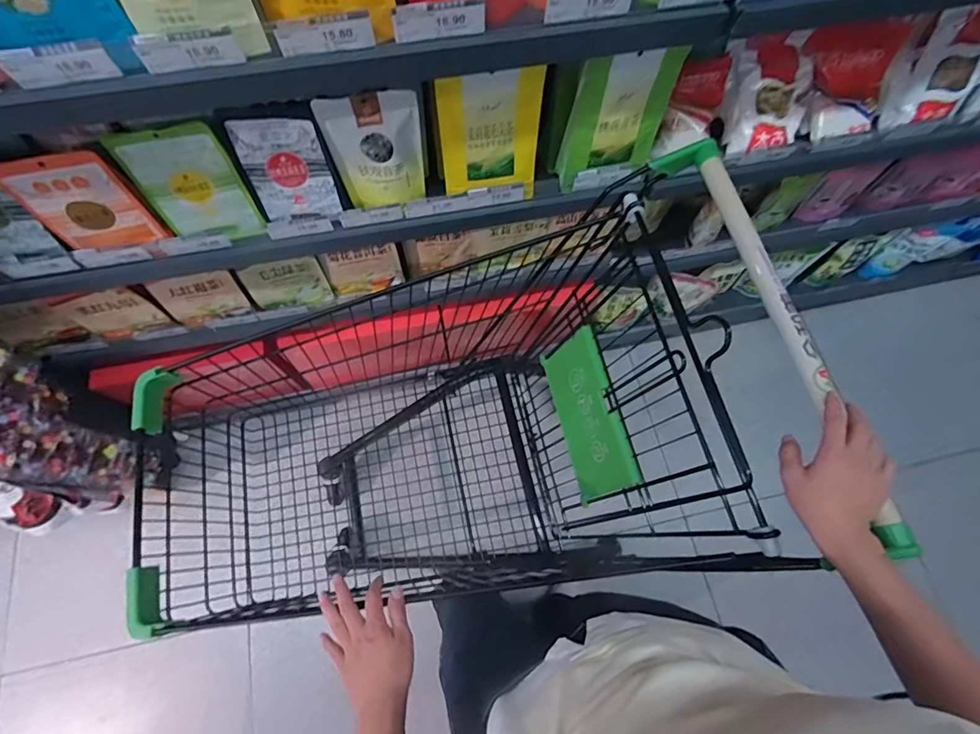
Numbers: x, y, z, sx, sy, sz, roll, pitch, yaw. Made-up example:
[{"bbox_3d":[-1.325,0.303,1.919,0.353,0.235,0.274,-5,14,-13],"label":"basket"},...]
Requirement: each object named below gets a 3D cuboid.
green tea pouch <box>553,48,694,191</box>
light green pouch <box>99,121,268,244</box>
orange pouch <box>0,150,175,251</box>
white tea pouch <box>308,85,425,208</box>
[{"bbox_3d":[0.190,-0.380,0.719,0.143,0.210,0.052,-18,71,-8],"label":"green tea pouch"},{"bbox_3d":[-0.426,-0.255,0.683,0.131,0.172,0.043,-9,70,-5],"label":"light green pouch"},{"bbox_3d":[-0.554,-0.220,0.651,0.130,0.155,0.024,-13,71,-7],"label":"orange pouch"},{"bbox_3d":[-0.161,-0.307,0.696,0.137,0.176,0.041,-12,70,-6],"label":"white tea pouch"}]

